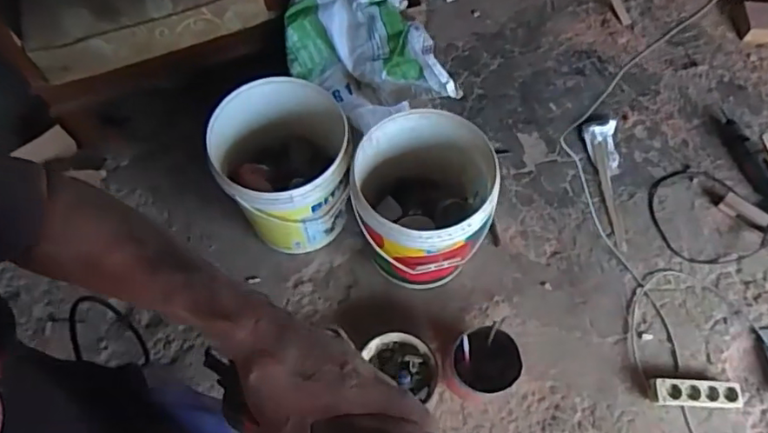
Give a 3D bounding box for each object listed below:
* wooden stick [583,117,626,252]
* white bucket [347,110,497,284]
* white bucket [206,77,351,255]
[{"bbox_3d":[0.611,-0.099,1.560,0.095,0.024,0.390,4,65,3],"label":"wooden stick"},{"bbox_3d":[0.091,-0.024,1.339,0.297,0.372,0.306,-1,65,1],"label":"white bucket"},{"bbox_3d":[-0.221,-0.103,1.377,0.282,0.360,0.304,-1,65,1],"label":"white bucket"}]

